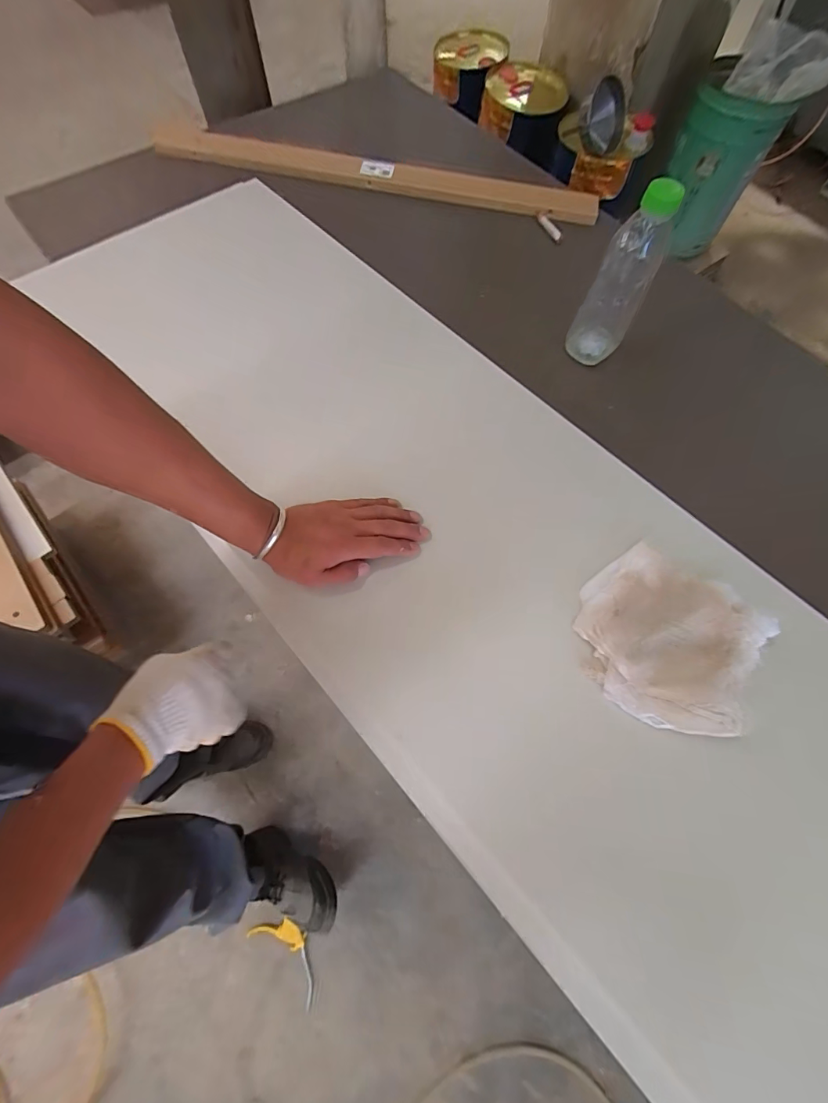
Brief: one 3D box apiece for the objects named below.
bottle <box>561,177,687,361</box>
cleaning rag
[{"bbox_3d":[0.275,-0.357,0.588,0.071,0.210,0.059,28,70,10],"label":"bottle"},{"bbox_3d":[0.251,0.087,0.440,0.167,0.023,0.158,39,77,20],"label":"cleaning rag"}]

